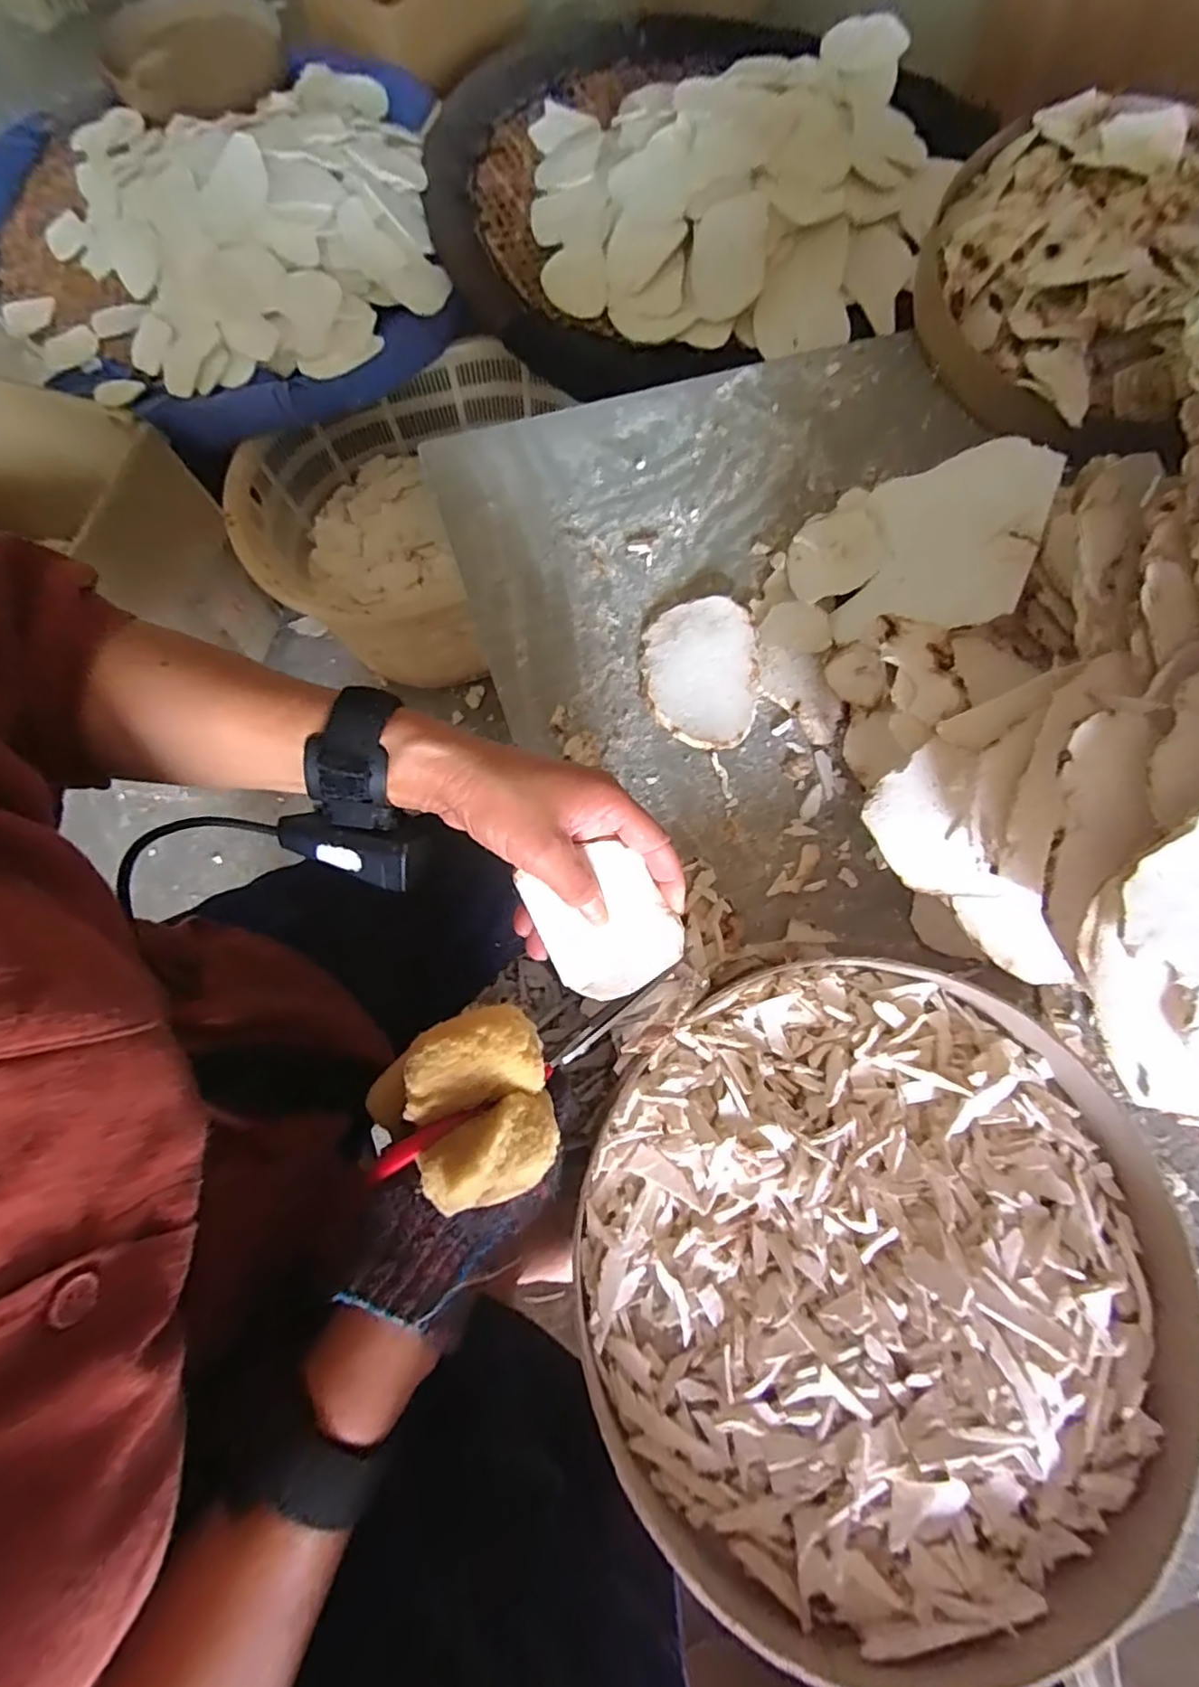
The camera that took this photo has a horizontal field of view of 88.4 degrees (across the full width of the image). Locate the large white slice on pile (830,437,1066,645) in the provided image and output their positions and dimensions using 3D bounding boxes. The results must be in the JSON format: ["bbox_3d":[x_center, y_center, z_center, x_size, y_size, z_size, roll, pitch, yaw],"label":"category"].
[{"bbox_3d":[0.228,-0.203,0.414,0.114,0.008,0.158,7,67,45],"label":"large white slice on pile"}]

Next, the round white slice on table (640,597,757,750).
[{"bbox_3d":[0.071,-0.124,0.442,0.079,0.010,0.114,0,73,2],"label":"round white slice on table"}]

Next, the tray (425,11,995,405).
[{"bbox_3d":[0.140,-1.088,0.960,0.814,0.140,0.781,-10,73,-1],"label":"tray"}]

